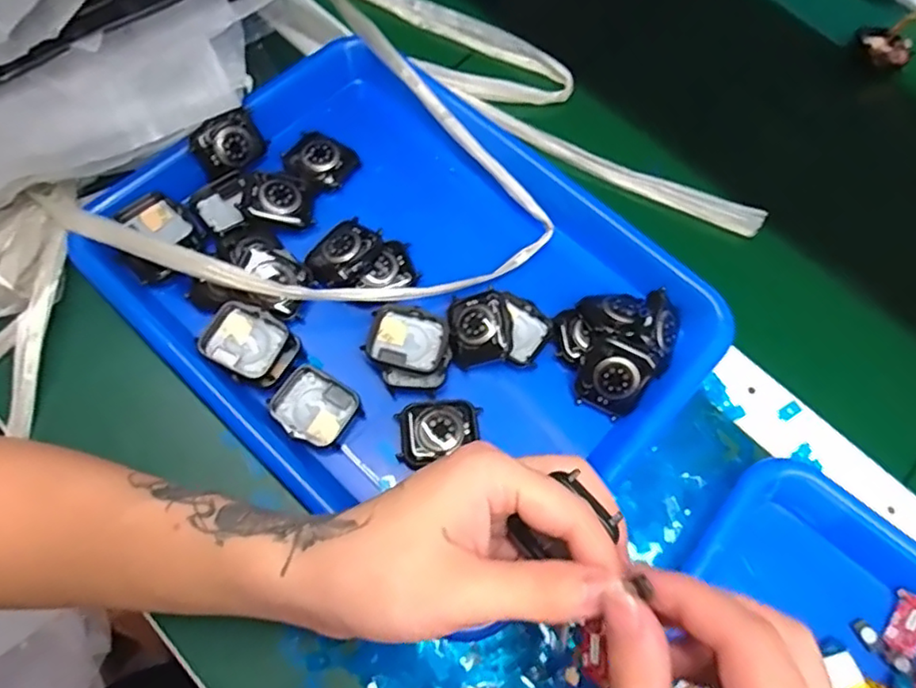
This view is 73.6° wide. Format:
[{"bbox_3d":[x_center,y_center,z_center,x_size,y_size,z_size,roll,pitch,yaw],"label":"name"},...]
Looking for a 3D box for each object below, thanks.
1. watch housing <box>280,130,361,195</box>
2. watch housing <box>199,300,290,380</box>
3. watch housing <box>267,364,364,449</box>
[{"bbox_3d":[-0.094,-0.123,0.414,0.043,0.015,0.039,39,70,13],"label":"watch housing"},{"bbox_3d":[-0.121,-0.002,0.348,0.041,0.009,0.038,23,67,6],"label":"watch housing"},{"bbox_3d":[-0.080,0.037,0.346,0.044,0.012,0.037,32,68,10],"label":"watch housing"}]

